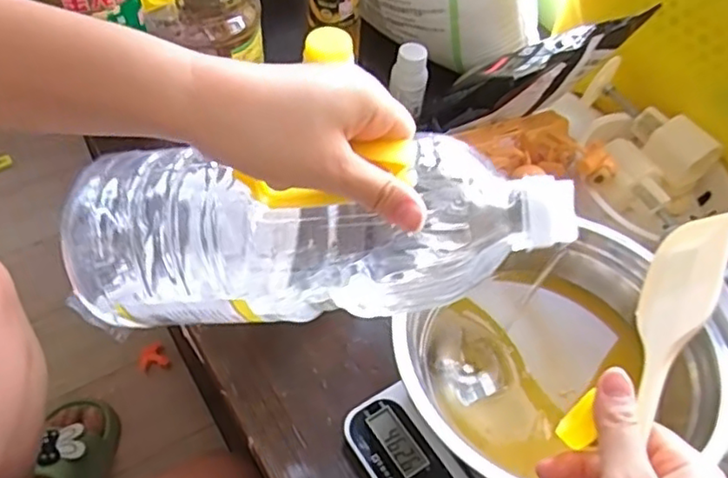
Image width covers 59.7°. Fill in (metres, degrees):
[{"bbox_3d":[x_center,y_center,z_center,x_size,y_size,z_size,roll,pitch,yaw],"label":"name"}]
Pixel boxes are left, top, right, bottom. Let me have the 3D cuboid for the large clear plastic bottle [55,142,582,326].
[{"bbox_3d":[-0.033,-0.004,0.372,0.291,0.089,0.090,-3,51,13],"label":"large clear plastic bottle"}]

